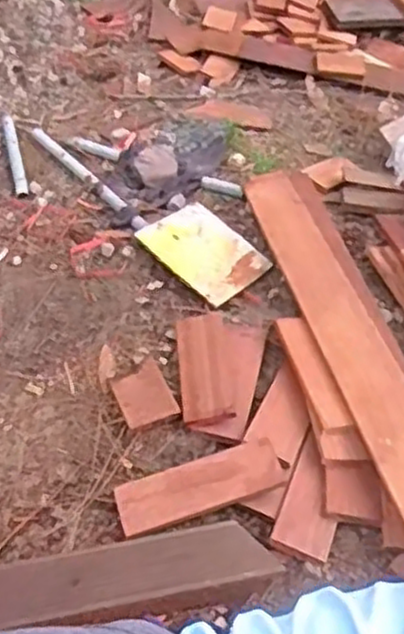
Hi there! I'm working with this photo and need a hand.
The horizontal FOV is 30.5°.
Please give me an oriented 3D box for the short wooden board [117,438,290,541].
[{"bbox_3d":[-0.002,0.189,0.838,0.188,0.009,0.060,-18,59,-7],"label":"short wooden board"}]

